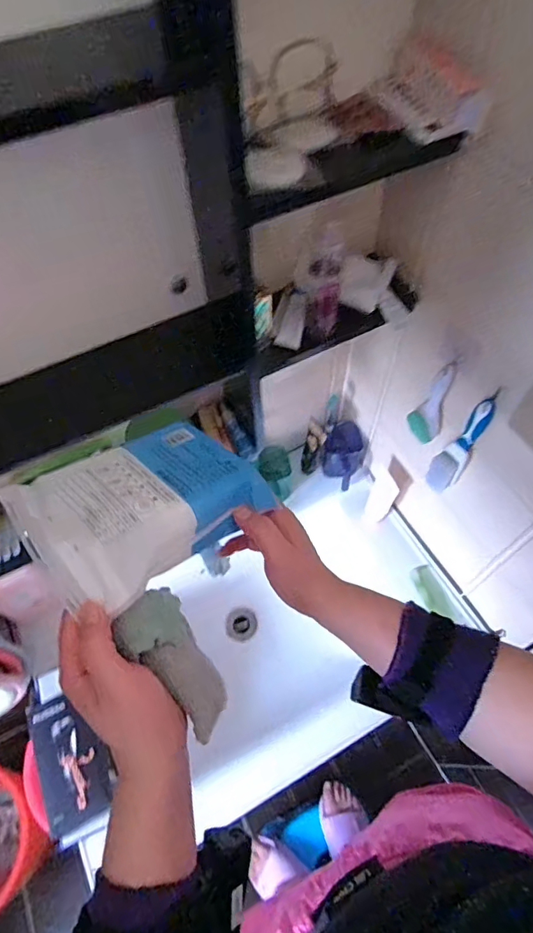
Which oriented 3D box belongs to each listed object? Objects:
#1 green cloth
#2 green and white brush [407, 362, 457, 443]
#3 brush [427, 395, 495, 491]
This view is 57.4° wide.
[{"bbox_3d":[-0.062,0.139,0.345,0.044,0.019,0.104,-34,90,-17],"label":"green cloth"},{"bbox_3d":[0.219,-0.081,0.645,0.026,0.134,0.039,-21,61,-11],"label":"green and white brush"},{"bbox_3d":[0.250,-0.023,0.634,0.040,0.175,0.031,36,66,20],"label":"brush"}]

